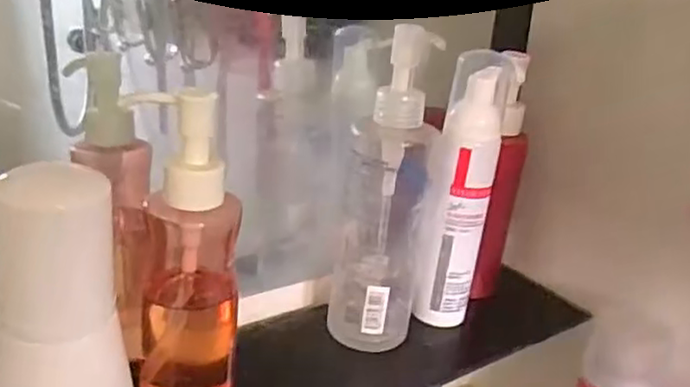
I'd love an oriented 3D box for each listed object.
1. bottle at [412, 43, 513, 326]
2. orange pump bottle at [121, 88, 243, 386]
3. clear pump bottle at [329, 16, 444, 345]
[{"bbox_3d":[0.073,0.000,0.419,0.033,0.168,0.031,14,21,23],"label":"bottle"},{"bbox_3d":[-0.073,0.034,0.313,0.042,0.155,0.038,10,20,14],"label":"orange pump bottle"},{"bbox_3d":[0.023,0.002,0.393,0.053,0.179,0.046,6,20,4],"label":"clear pump bottle"}]

